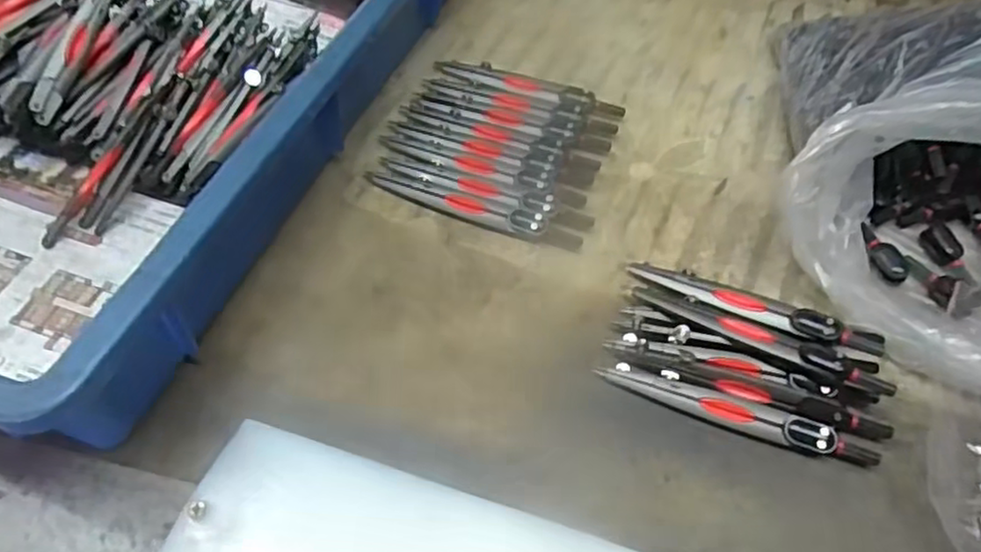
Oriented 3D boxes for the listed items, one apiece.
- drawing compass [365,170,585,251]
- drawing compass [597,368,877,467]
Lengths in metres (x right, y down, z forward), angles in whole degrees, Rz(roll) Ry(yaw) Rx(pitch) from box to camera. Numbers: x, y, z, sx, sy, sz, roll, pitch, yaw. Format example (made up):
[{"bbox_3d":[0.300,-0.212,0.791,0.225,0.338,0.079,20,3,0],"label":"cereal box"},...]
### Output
[{"bbox_3d":[-0.011,-0.040,0.388,0.129,0.012,0.017,20,56,11],"label":"drawing compass"},{"bbox_3d":[0.117,0.065,0.321,0.129,0.011,0.013,19,55,9],"label":"drawing compass"}]

